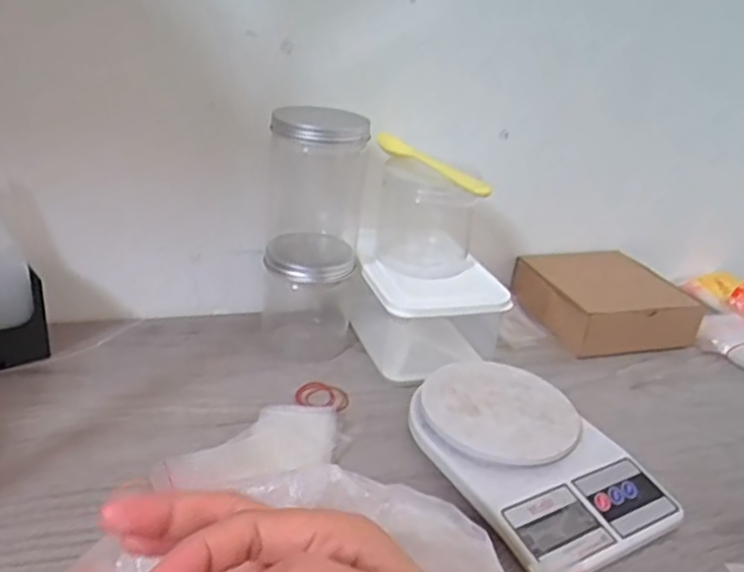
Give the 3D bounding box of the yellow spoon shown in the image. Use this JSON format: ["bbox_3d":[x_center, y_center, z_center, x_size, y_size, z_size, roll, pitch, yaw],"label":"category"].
[{"bbox_3d":[0.054,-0.118,0.625,0.016,0.016,0.165,-10,31,-31],"label":"yellow spoon"}]

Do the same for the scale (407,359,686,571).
[{"bbox_3d":[0.127,0.133,0.536,0.150,0.033,0.211,-9,30,-29],"label":"scale"}]

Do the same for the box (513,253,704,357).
[{"bbox_3d":[0.261,0.011,0.756,0.167,0.054,0.164,-3,28,-20],"label":"box"}]

